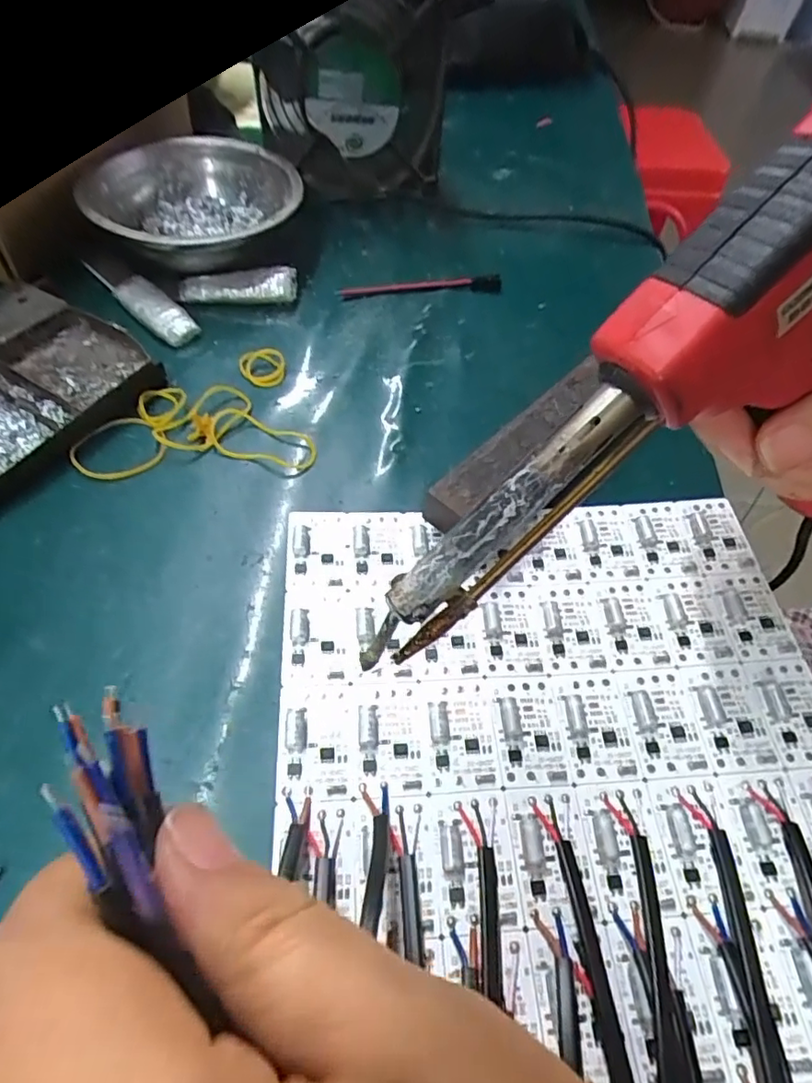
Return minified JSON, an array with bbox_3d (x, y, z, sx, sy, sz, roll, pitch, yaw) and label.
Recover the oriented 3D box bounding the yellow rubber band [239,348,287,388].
[{"bbox_3d":[-0.076,-0.093,0.310,0.024,0.008,0.026,-9,56,-10],"label":"yellow rubber band"}]

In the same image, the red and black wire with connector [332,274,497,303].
[{"bbox_3d":[0.010,-0.158,0.360,0.102,0.006,0.015,-8,56,-9],"label":"red and black wire with connector"}]

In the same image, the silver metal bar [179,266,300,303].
[{"bbox_3d":[-0.098,-0.148,0.339,0.066,0.018,0.017,-4,55,-6],"label":"silver metal bar"}]

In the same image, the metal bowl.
[{"bbox_3d":[-0.126,-0.203,0.362,0.121,0.043,0.121,2,55,-3],"label":"metal bowl"}]

